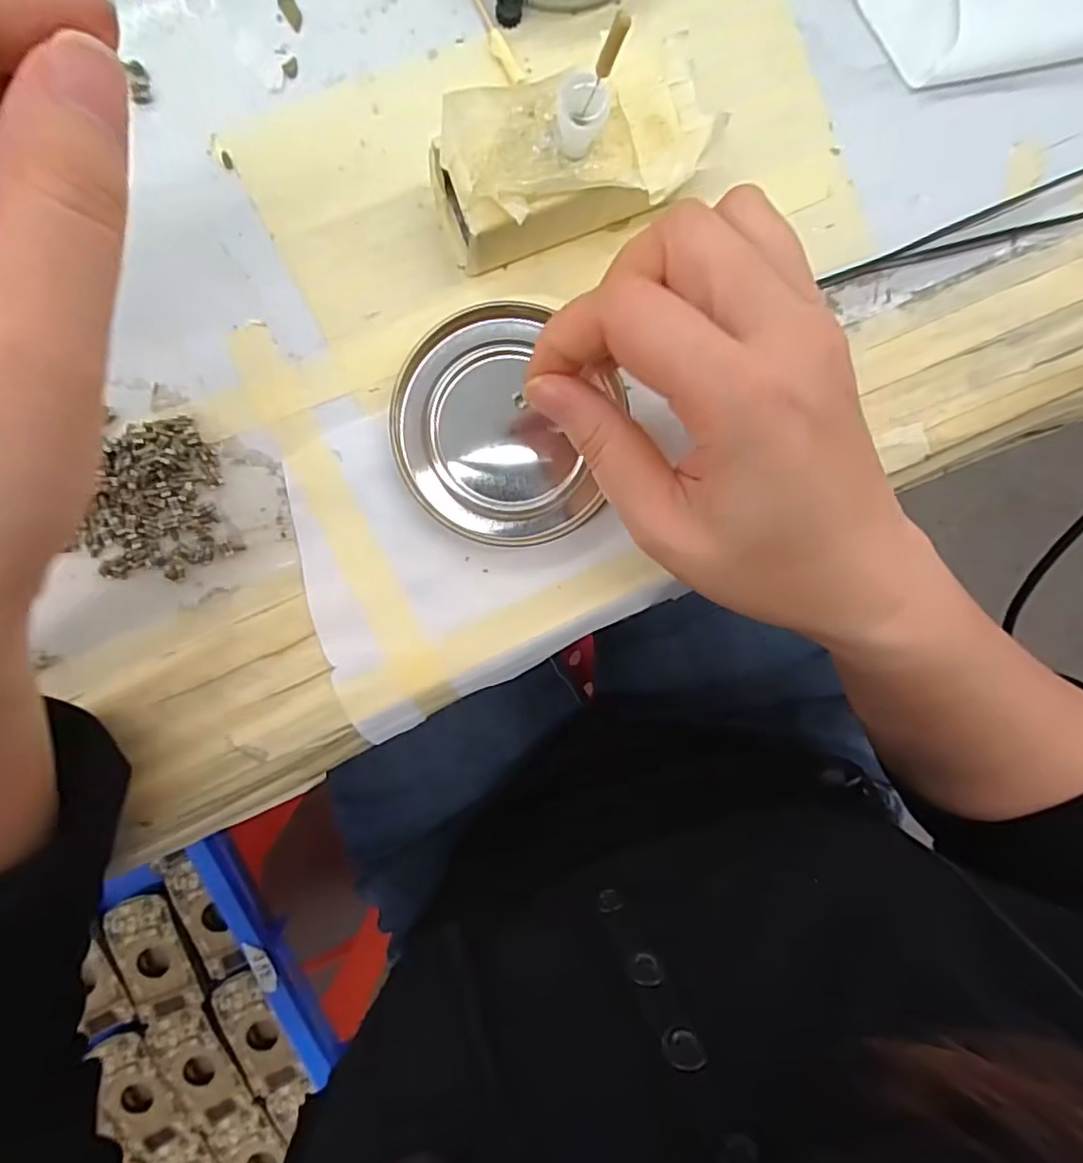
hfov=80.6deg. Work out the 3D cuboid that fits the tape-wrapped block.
[{"bbox_3d":[0.009,-0.128,0.200,0.085,0.042,0.042,-21,96,-3],"label":"tape-wrapped block"}]

